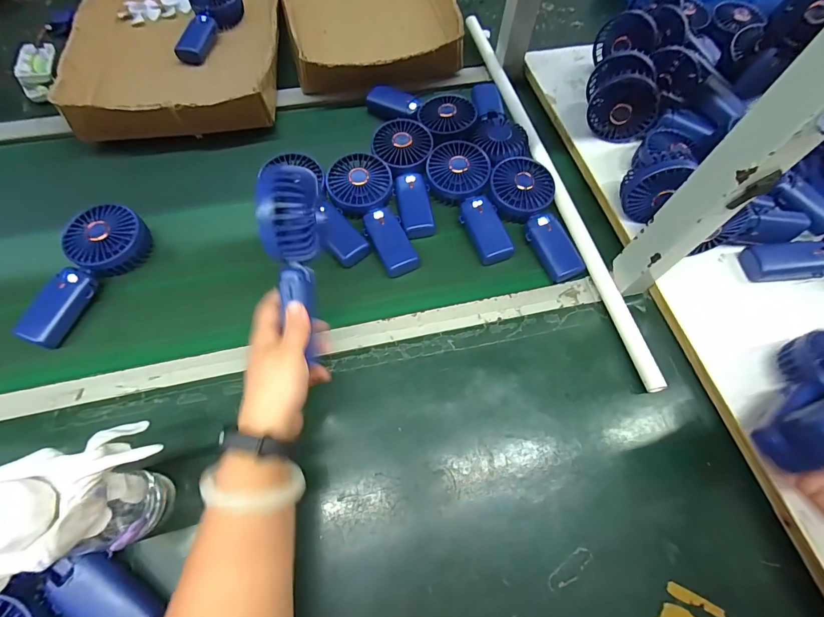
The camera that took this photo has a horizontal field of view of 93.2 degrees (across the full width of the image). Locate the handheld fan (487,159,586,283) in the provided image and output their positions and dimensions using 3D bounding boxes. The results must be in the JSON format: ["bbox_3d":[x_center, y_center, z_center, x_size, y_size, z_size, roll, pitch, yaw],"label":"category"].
[{"bbox_3d":[0.168,-0.121,0.526,0.085,0.030,0.180,-21,78,-12],"label":"handheld fan"}]

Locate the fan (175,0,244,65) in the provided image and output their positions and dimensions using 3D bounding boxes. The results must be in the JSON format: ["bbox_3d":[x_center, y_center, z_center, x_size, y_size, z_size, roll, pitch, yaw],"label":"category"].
[{"bbox_3d":[-0.364,-0.505,0.692,0.076,0.049,0.171,12,75,4],"label":"fan"}]

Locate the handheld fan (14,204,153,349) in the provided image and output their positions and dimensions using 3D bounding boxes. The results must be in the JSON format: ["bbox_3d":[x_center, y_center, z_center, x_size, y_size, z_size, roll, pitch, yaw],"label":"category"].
[{"bbox_3d":[-0.401,-0.045,0.471,0.078,0.047,0.180,20,64,8],"label":"handheld fan"}]

